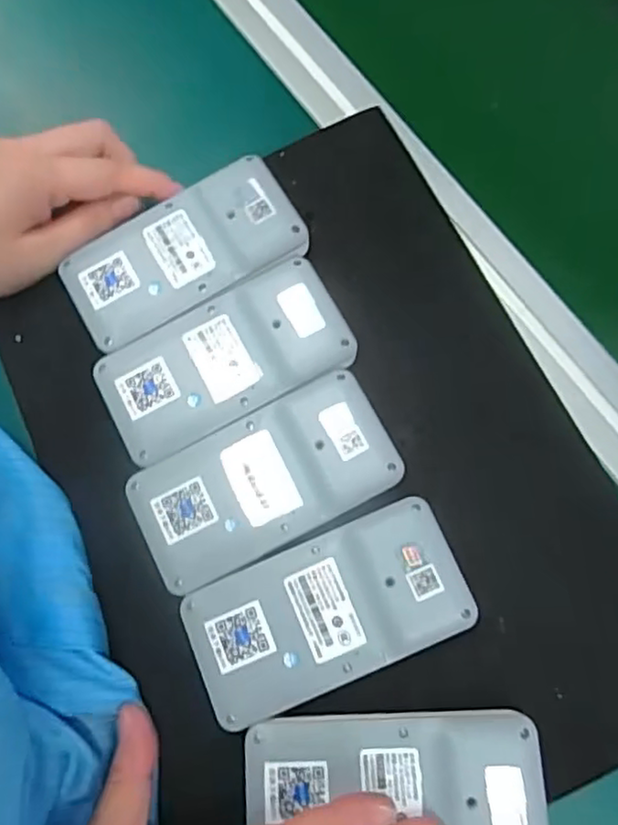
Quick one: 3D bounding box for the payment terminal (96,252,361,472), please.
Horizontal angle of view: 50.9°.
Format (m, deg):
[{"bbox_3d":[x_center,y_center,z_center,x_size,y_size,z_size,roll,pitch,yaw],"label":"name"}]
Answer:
[{"bbox_3d":[-0.042,-0.026,0.320,0.122,0.015,0.063,-26,75,-8],"label":"payment terminal"}]

